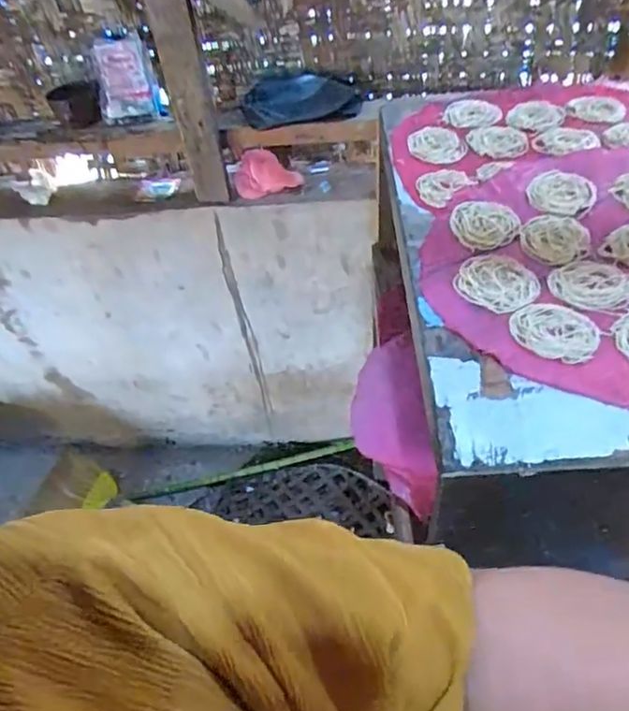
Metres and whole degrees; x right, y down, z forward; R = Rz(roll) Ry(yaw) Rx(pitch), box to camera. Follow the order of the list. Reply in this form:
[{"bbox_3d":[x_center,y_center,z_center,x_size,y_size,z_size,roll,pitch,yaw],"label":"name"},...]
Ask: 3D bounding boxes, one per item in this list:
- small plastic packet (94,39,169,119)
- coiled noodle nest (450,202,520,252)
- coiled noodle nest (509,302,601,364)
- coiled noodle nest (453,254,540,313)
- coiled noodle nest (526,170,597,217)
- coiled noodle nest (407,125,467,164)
[{"bbox_3d":[-0.325,-0.477,1.041,0.121,0.123,0.016,0,38,16],"label":"small plastic packet"},{"bbox_3d":[0.183,-0.143,0.645,0.073,0.007,0.075,-3,48,4],"label":"coiled noodle nest"},{"bbox_3d":[0.213,-0.023,0.531,0.072,0.004,0.064,25,55,26],"label":"coiled noodle nest"},{"bbox_3d":[0.177,-0.072,0.578,0.074,0.006,0.077,-3,48,4],"label":"coiled noodle nest"},{"bbox_3d":[0.271,-0.179,0.660,0.068,0.011,0.073,19,53,22],"label":"coiled noodle nest"},{"bbox_3d":[0.154,-0.271,0.761,0.071,0.007,0.081,-12,48,-4],"label":"coiled noodle nest"}]

